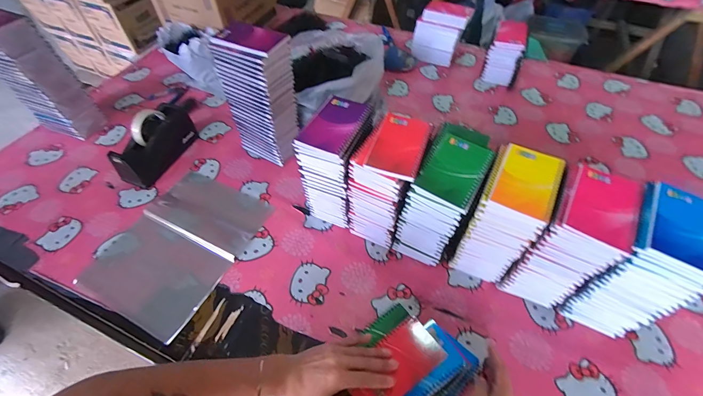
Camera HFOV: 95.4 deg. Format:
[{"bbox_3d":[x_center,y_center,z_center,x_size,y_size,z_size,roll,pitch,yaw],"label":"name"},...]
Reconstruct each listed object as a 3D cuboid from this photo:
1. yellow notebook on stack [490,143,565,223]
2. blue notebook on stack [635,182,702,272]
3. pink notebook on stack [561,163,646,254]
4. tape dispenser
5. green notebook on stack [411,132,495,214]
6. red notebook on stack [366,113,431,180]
[{"bbox_3d":[0.262,-0.027,0.474,0.081,0.009,0.124,25,58,17],"label":"yellow notebook on stack"},{"bbox_3d":[0.440,0.034,0.422,0.095,0.011,0.134,29,59,20],"label":"blue notebook on stack"},{"bbox_3d":[0.352,0.006,0.443,0.089,0.012,0.135,28,59,20],"label":"pink notebook on stack"},{"bbox_3d":[-0.466,-0.138,0.764,0.073,0.115,0.220,19,55,13],"label":"tape dispenser"},{"bbox_3d":[0.160,-0.044,0.493,0.084,0.019,0.127,29,62,18],"label":"green notebook on stack"},{"bbox_3d":[0.079,-0.087,0.519,0.078,0.009,0.136,16,56,12],"label":"red notebook on stack"}]

